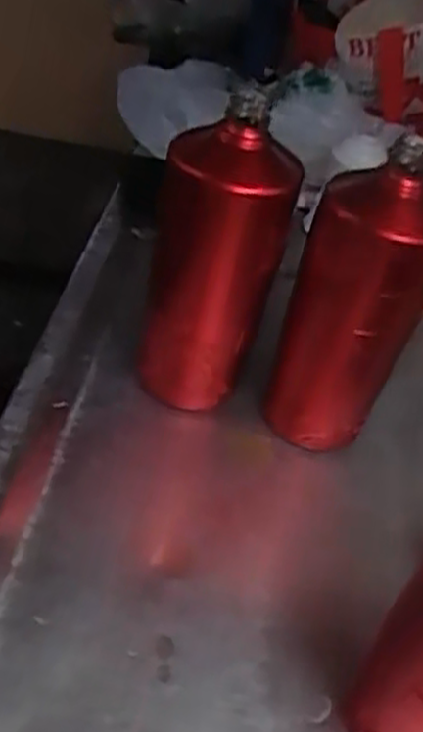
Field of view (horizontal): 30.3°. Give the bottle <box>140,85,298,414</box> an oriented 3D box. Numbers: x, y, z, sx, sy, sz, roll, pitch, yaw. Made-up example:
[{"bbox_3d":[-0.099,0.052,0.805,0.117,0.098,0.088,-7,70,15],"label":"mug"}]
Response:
[{"bbox_3d":[0.004,-0.063,0.500,0.084,0.193,0.088,10,48,2],"label":"bottle"}]

